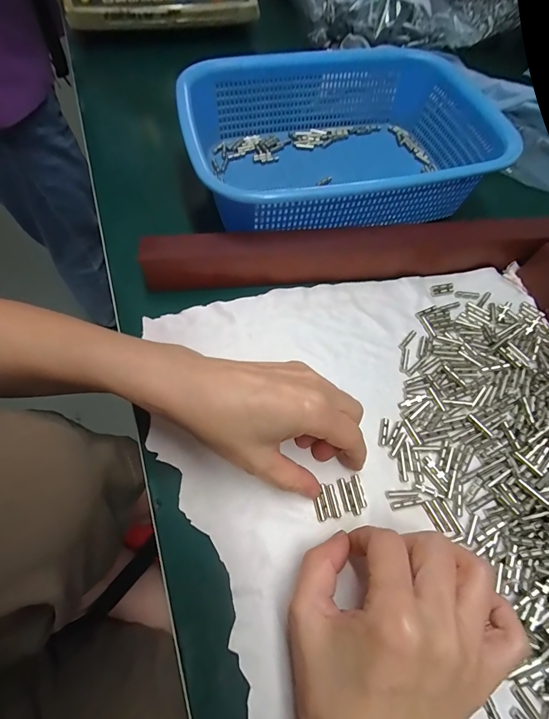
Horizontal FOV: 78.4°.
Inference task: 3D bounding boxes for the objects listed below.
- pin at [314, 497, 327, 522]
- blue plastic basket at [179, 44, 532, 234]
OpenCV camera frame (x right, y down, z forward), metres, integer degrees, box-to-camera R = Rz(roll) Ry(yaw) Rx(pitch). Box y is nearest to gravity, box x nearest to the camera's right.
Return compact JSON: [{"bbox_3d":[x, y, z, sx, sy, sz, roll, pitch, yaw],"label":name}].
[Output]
[{"bbox_3d":[0.030,0.096,0.215,0.005,0.004,0.013,-14,64,-8],"label":"pin"},{"bbox_3d":[0.064,-0.214,0.337,0.282,0.074,0.210,-16,65,-9],"label":"blue plastic basket"}]

